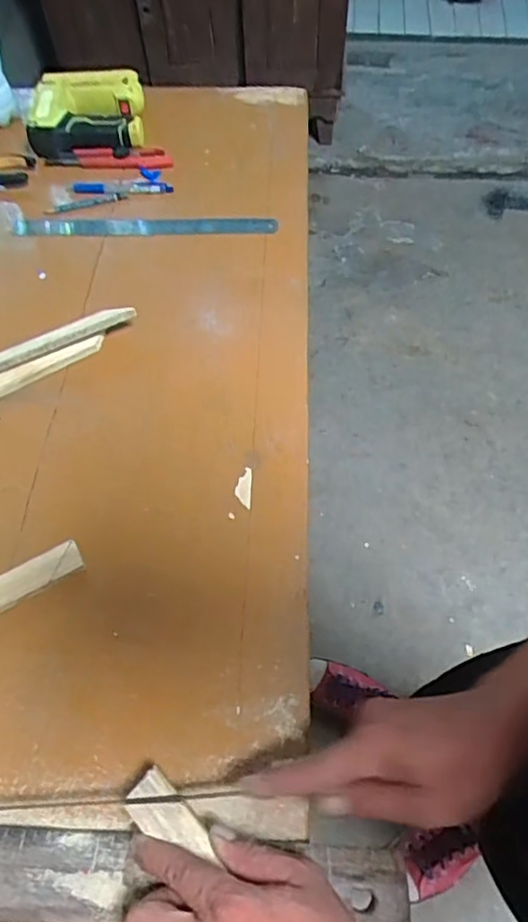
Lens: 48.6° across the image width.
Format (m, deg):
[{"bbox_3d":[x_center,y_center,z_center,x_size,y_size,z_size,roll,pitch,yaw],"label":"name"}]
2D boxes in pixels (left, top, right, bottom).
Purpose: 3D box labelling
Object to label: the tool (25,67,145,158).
[{"bbox_3d":[-0.241,-0.475,0.805,0.153,0.061,0.131,0,58,-2],"label":"tool"}]

